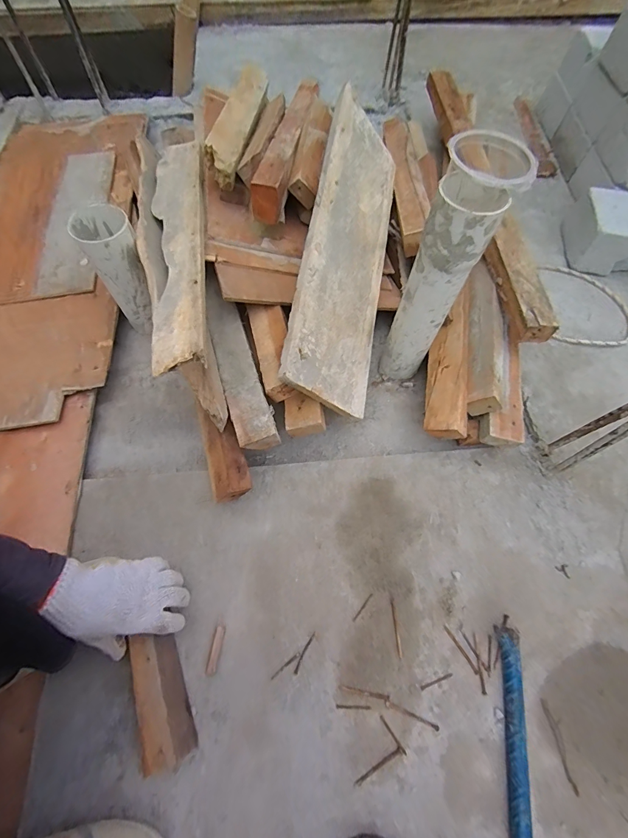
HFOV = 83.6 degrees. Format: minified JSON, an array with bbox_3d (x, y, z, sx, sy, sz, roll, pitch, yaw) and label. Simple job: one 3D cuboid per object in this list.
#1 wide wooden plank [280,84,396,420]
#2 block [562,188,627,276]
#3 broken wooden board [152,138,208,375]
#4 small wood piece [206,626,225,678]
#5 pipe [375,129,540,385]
[{"bbox_3d":[0.068,-0.320,0.644,0.191,0.017,0.626,26,66,-38],"label":"wide wooden plank"},{"bbox_3d":[0.720,-0.432,0.822,0.213,0.101,0.170,12,65,4],"label":"block"},{"bbox_3d":[-0.226,-0.318,0.597,0.089,0.019,0.594,-13,59,-1],"label":"broken wooden board"},{"bbox_3d":[-0.139,0.330,0.500,0.013,0.004,0.060,9,66,2],"label":"small wood piece"},{"bbox_3d":[0.180,-0.196,0.545,0.082,0.390,0.089,10,66,2],"label":"pipe"}]

